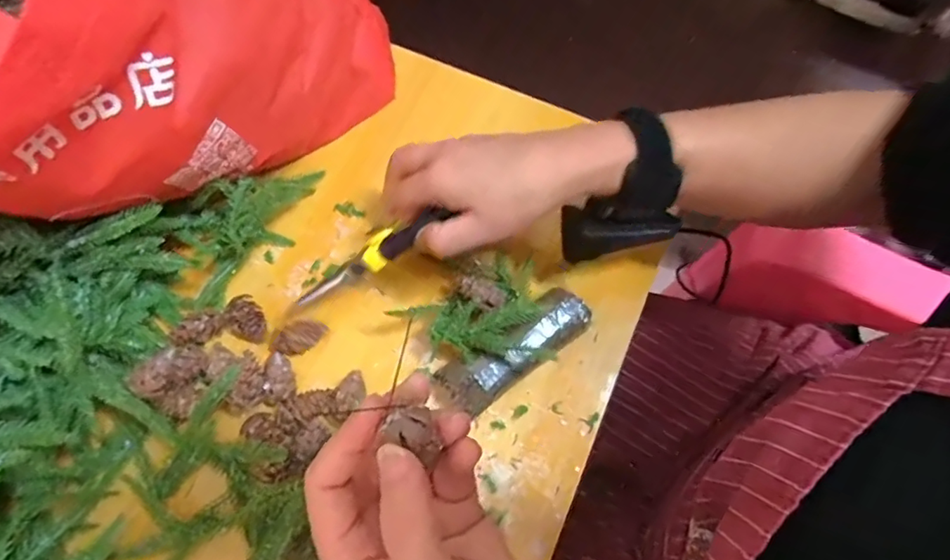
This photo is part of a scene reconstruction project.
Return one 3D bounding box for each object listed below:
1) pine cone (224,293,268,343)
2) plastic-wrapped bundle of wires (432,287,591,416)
[{"bbox_3d":[-0.158,0.028,0.388,0.033,0.020,0.024,43,75,13],"label":"pine cone"},{"bbox_3d":[0.027,0.047,0.381,0.113,0.032,0.036,-36,74,-12],"label":"plastic-wrapped bundle of wires"}]

